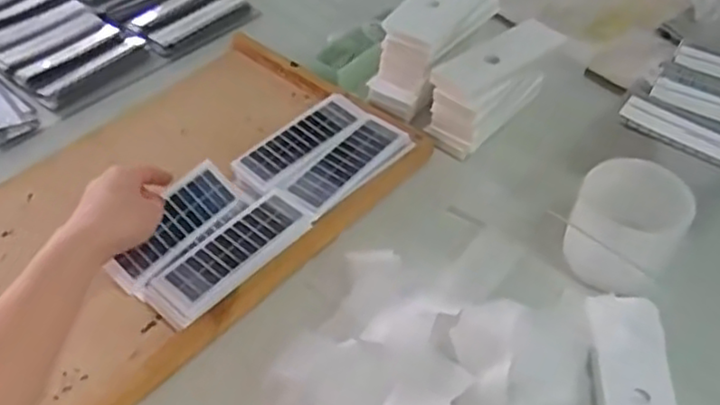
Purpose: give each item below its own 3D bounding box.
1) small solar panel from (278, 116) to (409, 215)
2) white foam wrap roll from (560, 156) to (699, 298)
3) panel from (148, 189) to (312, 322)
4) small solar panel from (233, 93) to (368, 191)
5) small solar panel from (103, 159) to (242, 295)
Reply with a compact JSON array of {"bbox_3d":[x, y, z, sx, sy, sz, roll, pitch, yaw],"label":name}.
[{"bbox_3d":[-0.015,-0.039,0.678,0.051,0.008,0.136,35,59,25],"label":"small solar panel"},{"bbox_3d":[0.226,0.020,0.586,0.088,0.074,0.081,18,52,17],"label":"white foam wrap roll"},{"bbox_3d":[-0.108,0.042,0.599,0.055,0.010,0.142,33,57,28],"label":"panel"},{"bbox_3d":[-0.056,-0.064,0.700,0.052,0.005,0.139,35,59,25],"label":"small solar panel"},{"bbox_3d":[-0.172,0.019,0.634,0.051,0.012,0.142,43,55,2],"label":"small solar panel"}]

